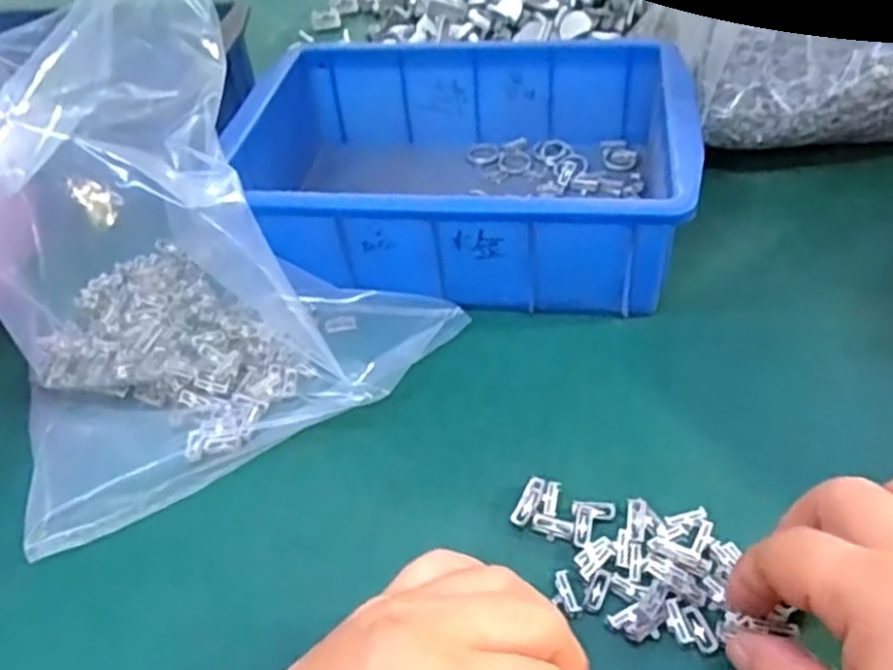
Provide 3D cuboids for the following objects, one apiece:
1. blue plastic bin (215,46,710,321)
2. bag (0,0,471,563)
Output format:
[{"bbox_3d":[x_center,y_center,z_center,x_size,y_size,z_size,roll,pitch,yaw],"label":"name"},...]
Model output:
[{"bbox_3d":[0.010,-0.095,0.433,0.238,0.069,0.175,2,46,9],"label":"blue plastic bin"},{"bbox_3d":[-0.130,-0.049,0.345,0.205,0.148,0.182,-30,49,-21],"label":"bag"}]

